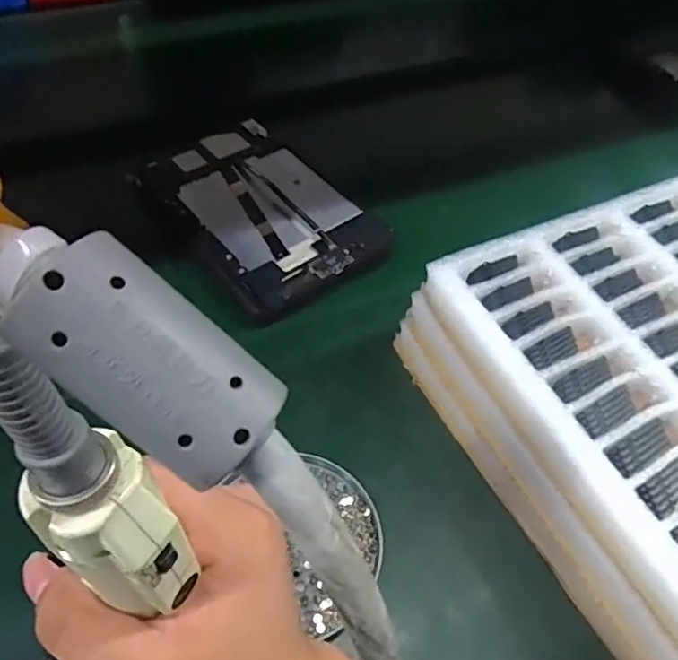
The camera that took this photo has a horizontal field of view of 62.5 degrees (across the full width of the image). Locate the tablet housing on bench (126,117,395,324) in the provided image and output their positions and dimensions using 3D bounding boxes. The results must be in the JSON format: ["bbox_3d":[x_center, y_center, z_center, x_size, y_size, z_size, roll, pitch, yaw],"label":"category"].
[{"bbox_3d":[-0.078,-0.120,0.535,0.155,0.022,0.243,-33,61,-24],"label":"tablet housing on bench"}]

